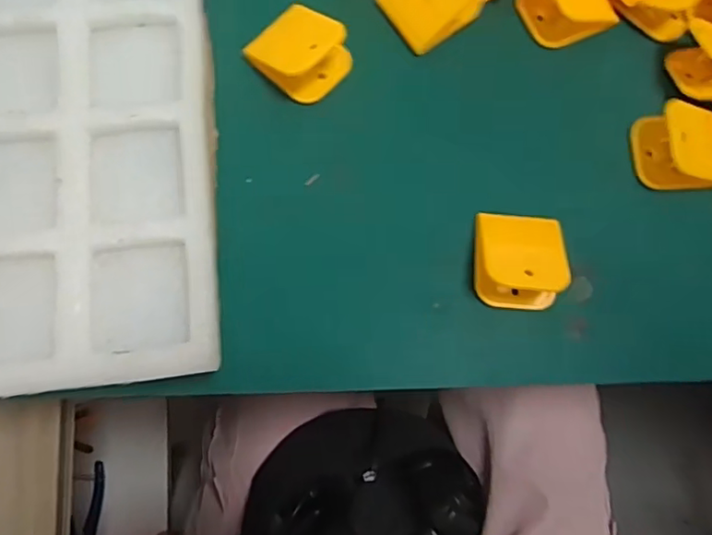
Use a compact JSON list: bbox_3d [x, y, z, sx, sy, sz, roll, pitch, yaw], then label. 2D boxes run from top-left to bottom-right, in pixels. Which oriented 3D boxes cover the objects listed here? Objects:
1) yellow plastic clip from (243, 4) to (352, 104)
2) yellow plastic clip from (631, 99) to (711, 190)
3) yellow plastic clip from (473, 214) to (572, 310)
[{"bbox_3d":[-0.034,-0.134,0.356,0.053,0.023,0.048,39,81,7],"label":"yellow plastic clip"},{"bbox_3d":[0.204,-0.074,0.349,0.057,0.029,0.046,-1,79,0],"label":"yellow plastic clip"},{"bbox_3d":[0.095,-0.005,0.337,0.048,0.031,0.054,3,79,1],"label":"yellow plastic clip"}]

